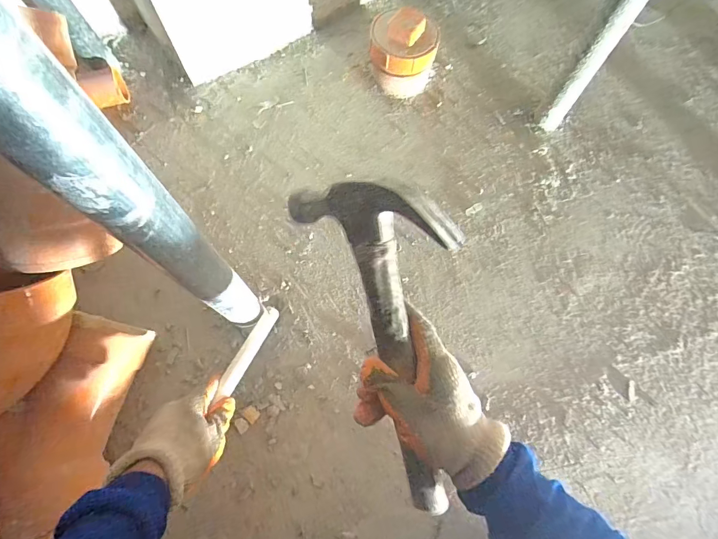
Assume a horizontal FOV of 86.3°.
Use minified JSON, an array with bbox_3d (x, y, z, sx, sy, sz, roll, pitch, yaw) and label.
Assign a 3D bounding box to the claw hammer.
[{"bbox_3d":[0.047,0.078,0.325,0.100,0.032,0.316,-12,107,28],"label":"claw hammer"}]

